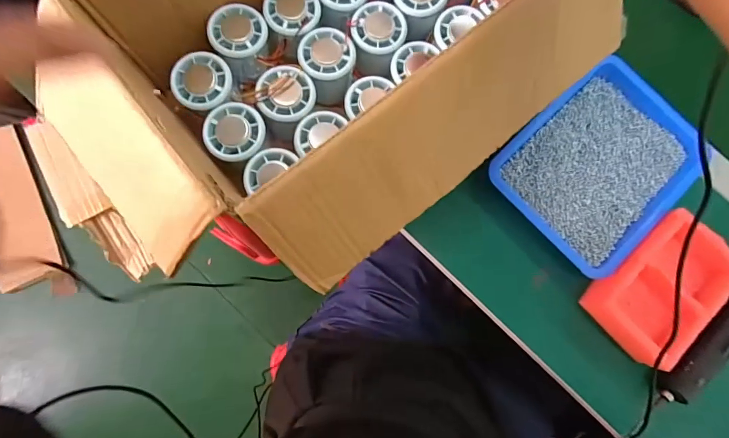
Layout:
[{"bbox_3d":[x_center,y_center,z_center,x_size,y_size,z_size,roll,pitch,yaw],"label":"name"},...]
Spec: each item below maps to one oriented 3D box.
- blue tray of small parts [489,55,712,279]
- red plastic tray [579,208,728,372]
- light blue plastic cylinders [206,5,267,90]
[{"bbox_3d":[0.266,-0.063,0.439,0.221,0.035,0.166,-41,86,-9],"label":"blue tray of small parts"},{"bbox_3d":[0.316,0.071,0.403,0.149,0.035,0.094,-40,86,-9],"label":"red plastic tray"},{"bbox_3d":[-0.123,-0.176,0.395,0.058,0.052,0.067,-14,82,-6],"label":"light blue plastic cylinders"}]

